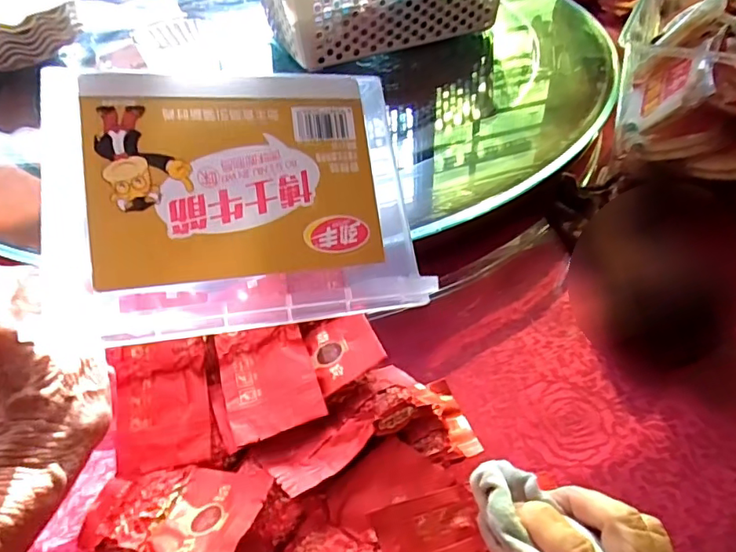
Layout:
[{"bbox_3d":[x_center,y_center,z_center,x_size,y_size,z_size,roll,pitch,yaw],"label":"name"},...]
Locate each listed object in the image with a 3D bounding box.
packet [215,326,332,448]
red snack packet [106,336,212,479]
[{"bbox_3d":[-0.061,0.062,0.334,0.055,0.015,0.069,-15,47,-10],"label":"packet"},{"bbox_3d":[-0.129,0.081,0.341,0.055,0.009,0.077,-7,73,-8],"label":"red snack packet"}]

